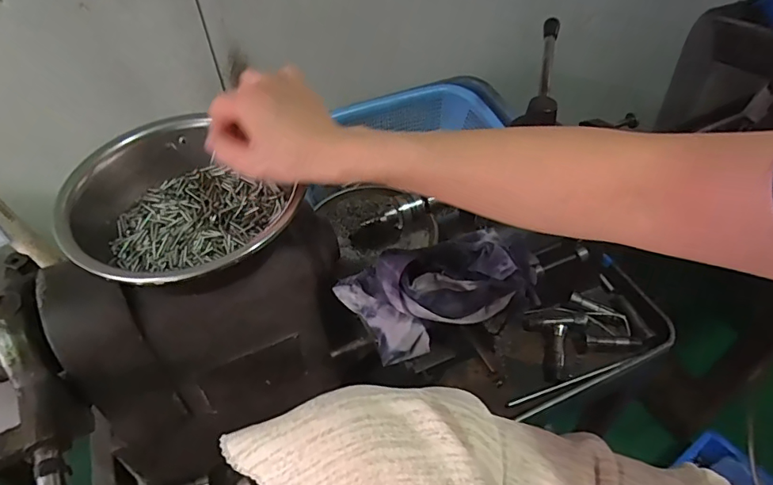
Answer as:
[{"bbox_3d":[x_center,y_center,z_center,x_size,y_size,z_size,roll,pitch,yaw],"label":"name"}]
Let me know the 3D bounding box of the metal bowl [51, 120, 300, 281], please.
[{"bbox_3d":[-0.159,-0.022,0.394,0.161,0.056,0.155,-1,49,1],"label":"metal bowl"}]

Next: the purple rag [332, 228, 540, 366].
[{"bbox_3d":[0.046,0.038,0.452,0.170,0.066,0.086,-14,50,-10],"label":"purple rag"}]

